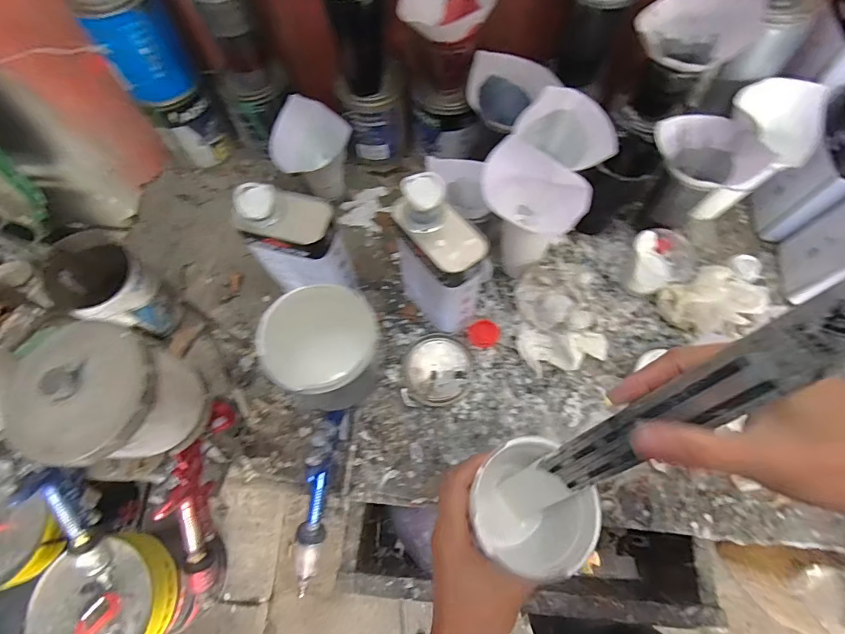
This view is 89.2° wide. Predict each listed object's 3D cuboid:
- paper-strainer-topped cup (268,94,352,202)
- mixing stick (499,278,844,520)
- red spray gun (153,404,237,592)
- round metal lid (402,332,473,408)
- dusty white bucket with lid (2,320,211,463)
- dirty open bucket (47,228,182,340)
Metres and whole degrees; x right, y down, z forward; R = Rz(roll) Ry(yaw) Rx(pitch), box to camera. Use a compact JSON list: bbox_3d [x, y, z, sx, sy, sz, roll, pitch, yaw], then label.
[{"bbox_3d":[-0.174,-0.248,0.666,0.111,0.122,0.100,-42,73,-13],"label":"paper-strainer-topped cup"},{"bbox_3d":[0.129,0.068,0.253,0.033,0.276,0.005,47,45,12],"label":"mixing stick"},{"bbox_3d":[-0.249,0.224,0.483,0.036,0.101,0.254,13,109,6],"label":"red spray gun"},{"bbox_3d":[0.021,0.072,0.586,0.091,0.013,0.096,0,69,1],"label":"round metal lid"},{"bbox_3d":[-0.243,0.065,0.342,0.091,0.110,0.095,0,69,1],"label":"dusty white bucket with lid"},{"bbox_3d":[-0.396,-0.028,0.573,0.107,0.147,0.098,22,71,10],"label":"dirty open bucket"}]

